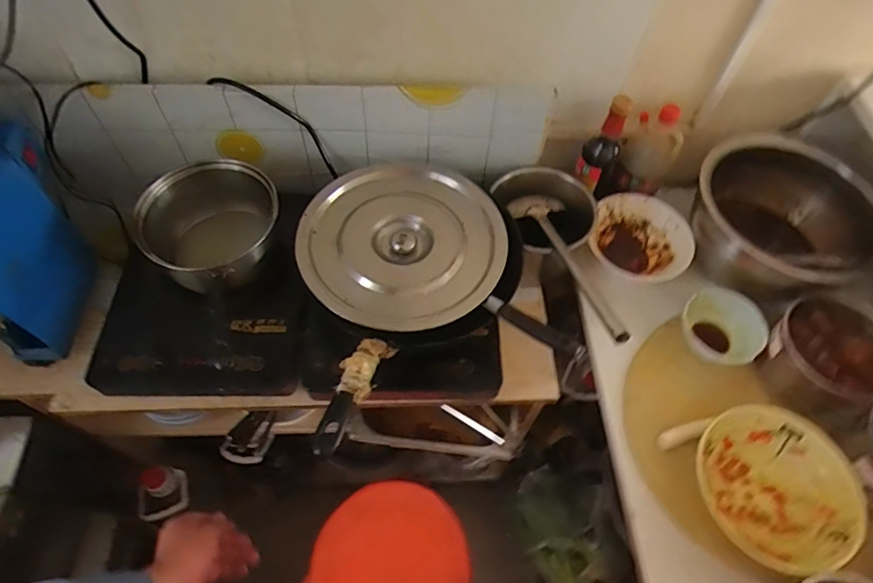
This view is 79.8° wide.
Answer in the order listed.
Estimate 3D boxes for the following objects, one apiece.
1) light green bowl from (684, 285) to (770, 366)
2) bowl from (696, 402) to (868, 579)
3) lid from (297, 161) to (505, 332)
[{"bbox_3d":[0.431,0.057,0.792,0.106,0.060,0.114,1,59,-2],"label":"light green bowl"},{"bbox_3d":[0.430,0.247,0.669,0.171,0.066,0.188,1,59,-2],"label":"bowl"},{"bbox_3d":[-0.049,-0.073,0.749,0.274,0.055,0.274,1,59,-2],"label":"lid"}]

